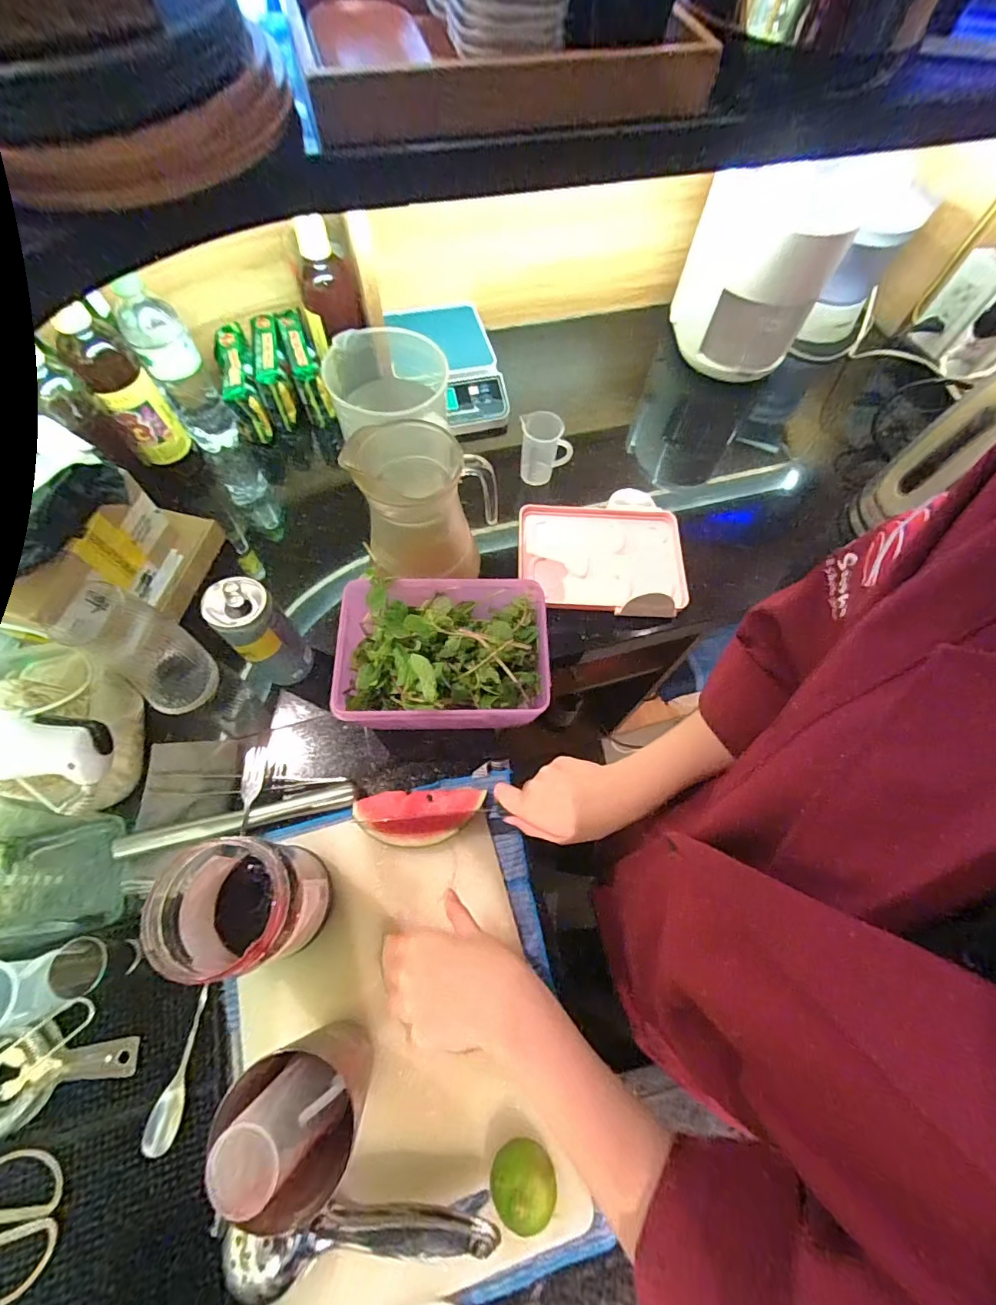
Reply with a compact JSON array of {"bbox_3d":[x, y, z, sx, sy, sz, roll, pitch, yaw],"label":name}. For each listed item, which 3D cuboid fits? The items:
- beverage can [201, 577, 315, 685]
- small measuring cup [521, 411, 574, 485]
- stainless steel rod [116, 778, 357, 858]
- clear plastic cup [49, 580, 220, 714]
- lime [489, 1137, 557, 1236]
[{"bbox_3d":[-0.235,-0.016,0.499,0.051,0.139,0.055,1,65,-2],"label":"beverage can"},{"bbox_3d":[0.062,-0.280,0.667,0.062,0.099,0.061,1,65,-2],"label":"small measuring cup"},{"bbox_3d":[-0.250,0.163,0.485,0.217,0.024,0.022,-13,67,-8],"label":"stainless steel rod"},{"bbox_3d":[-0.379,0.000,0.518,0.069,0.160,0.075,12,60,17],"label":"clear plastic cup"},{"bbox_3d":[0.019,0.404,0.379,0.047,0.045,0.045,1,65,-2],"label":"lime"}]

